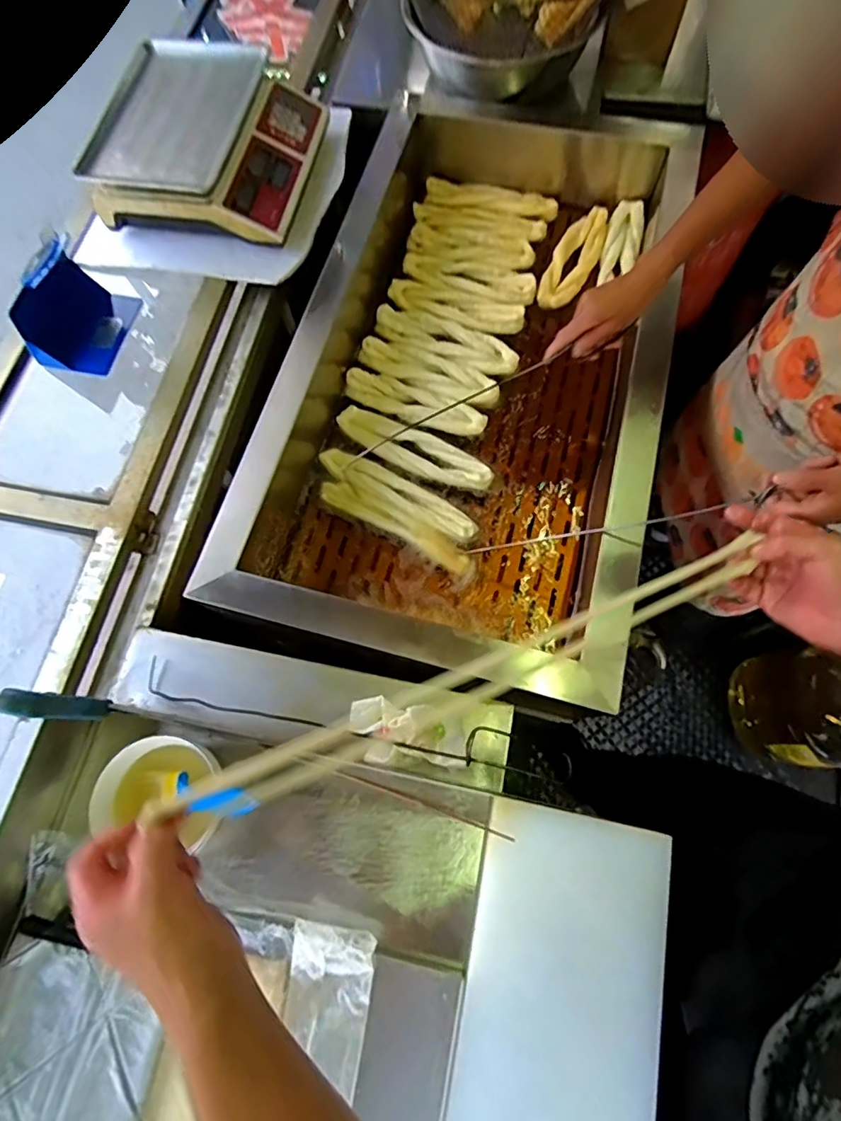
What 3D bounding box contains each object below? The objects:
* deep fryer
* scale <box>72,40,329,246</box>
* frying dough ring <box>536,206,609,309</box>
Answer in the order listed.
[{"bbox_3d":[0.074,-0.326,0.868,0.548,0.204,1.008,12,74,6],"label":"deep fryer"},{"bbox_3d":[-0.367,-0.705,0.878,0.360,0.096,0.310,7,74,4],"label":"scale"},{"bbox_3d":[0.288,-0.569,0.982,0.080,0.025,0.237,23,75,9],"label":"frying dough ring"}]

